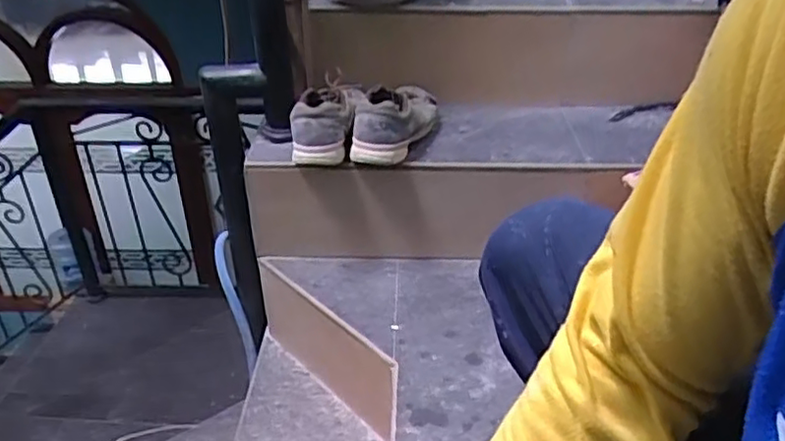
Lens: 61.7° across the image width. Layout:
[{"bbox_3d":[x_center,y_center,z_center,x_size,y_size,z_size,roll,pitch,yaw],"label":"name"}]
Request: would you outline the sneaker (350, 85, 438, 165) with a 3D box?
[{"bbox_3d":[0.009,-0.193,1.196,0.107,0.096,0.231,8,33,14],"label":"sneaker"}]

